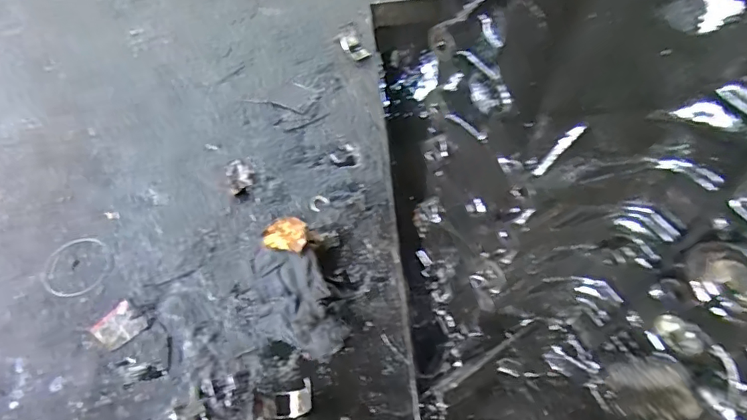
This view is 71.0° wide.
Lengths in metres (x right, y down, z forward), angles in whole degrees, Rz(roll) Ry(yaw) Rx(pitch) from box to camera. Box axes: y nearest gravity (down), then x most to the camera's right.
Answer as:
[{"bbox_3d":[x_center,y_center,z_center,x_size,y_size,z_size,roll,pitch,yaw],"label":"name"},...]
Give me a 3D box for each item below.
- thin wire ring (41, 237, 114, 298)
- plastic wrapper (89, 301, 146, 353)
[{"bbox_3d":[-0.354,0.067,0.626,0.080,0.004,0.078,-1,56,1],"label":"thin wire ring"},{"bbox_3d":[-0.284,0.131,0.585,0.046,0.004,0.047,33,63,21],"label":"plastic wrapper"}]

